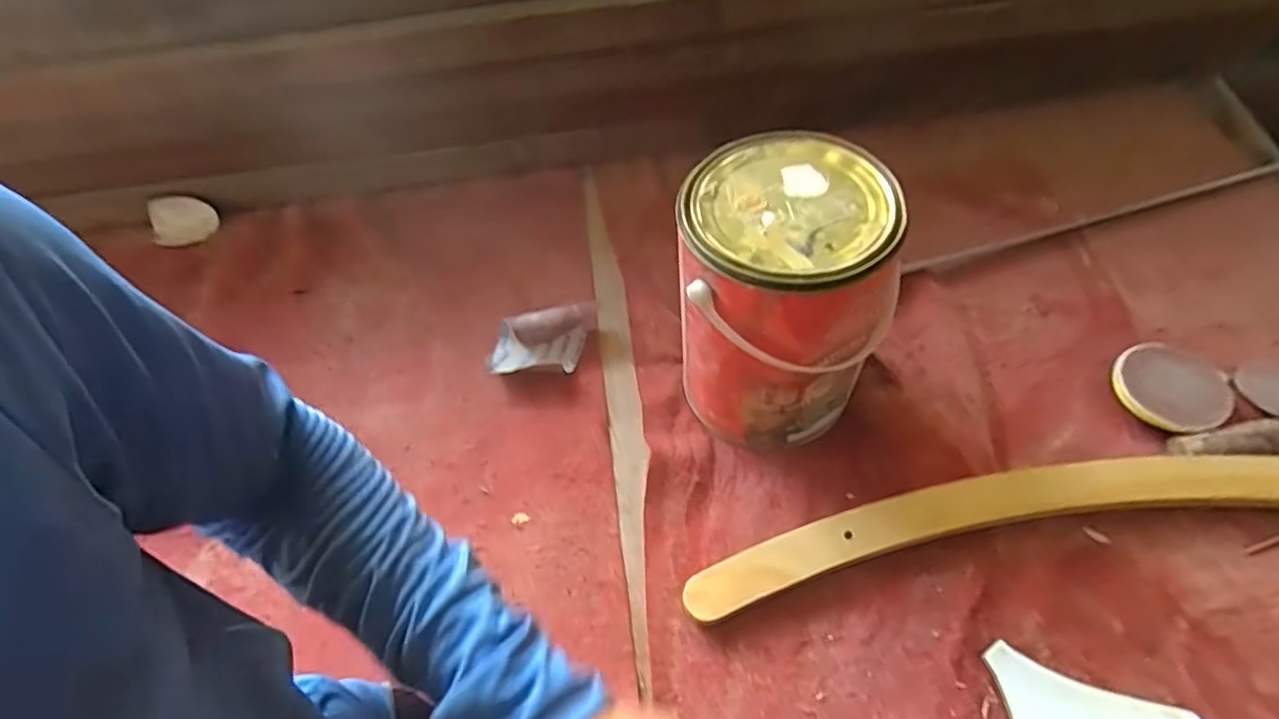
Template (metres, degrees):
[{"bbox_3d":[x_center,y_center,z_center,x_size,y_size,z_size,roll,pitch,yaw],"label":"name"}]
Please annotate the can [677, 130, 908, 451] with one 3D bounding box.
[{"bbox_3d":[0.121,-0.048,0.585,0.156,0.245,0.171,-2,55,3],"label":"can"}]

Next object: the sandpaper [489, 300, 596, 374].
[{"bbox_3d":[-0.108,-0.018,0.703,0.129,0.047,0.072,-8,55,-1],"label":"sandpaper"}]

